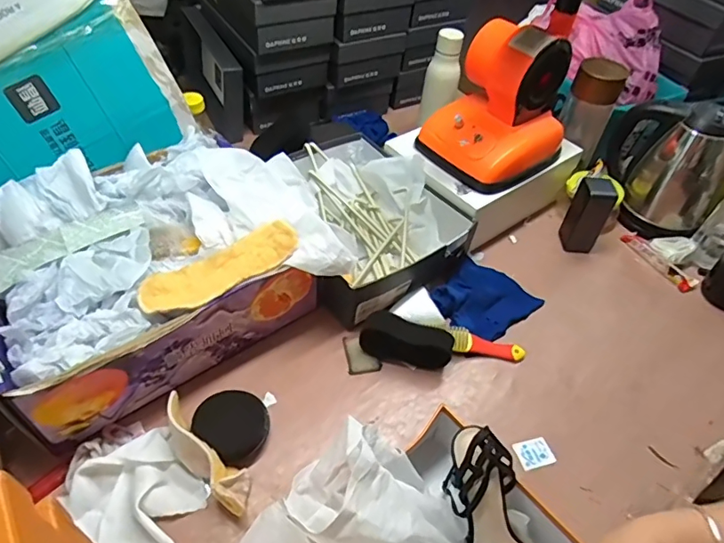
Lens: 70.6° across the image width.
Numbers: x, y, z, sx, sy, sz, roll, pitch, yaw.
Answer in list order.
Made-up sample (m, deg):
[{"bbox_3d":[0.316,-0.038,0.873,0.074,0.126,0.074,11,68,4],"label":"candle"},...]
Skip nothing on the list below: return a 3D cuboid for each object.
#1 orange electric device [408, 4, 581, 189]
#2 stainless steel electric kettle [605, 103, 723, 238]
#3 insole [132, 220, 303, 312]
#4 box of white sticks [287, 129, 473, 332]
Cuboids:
[{"bbox_3d":[0.230,-0.282,0.836,0.211,0.202,0.169,-29,57,-27],"label":"orange electric device"},{"bbox_3d":[0.554,-0.195,0.922,0.135,0.218,0.199,-26,55,-25],"label":"stainless steel electric kettle"},{"bbox_3d":[-0.174,-0.002,0.641,0.201,0.032,0.068,-23,54,-23],"label":"insole"},{"bbox_3d":[-0.005,-0.094,0.863,0.254,0.114,0.328,-24,55,-25],"label":"box of white sticks"}]

